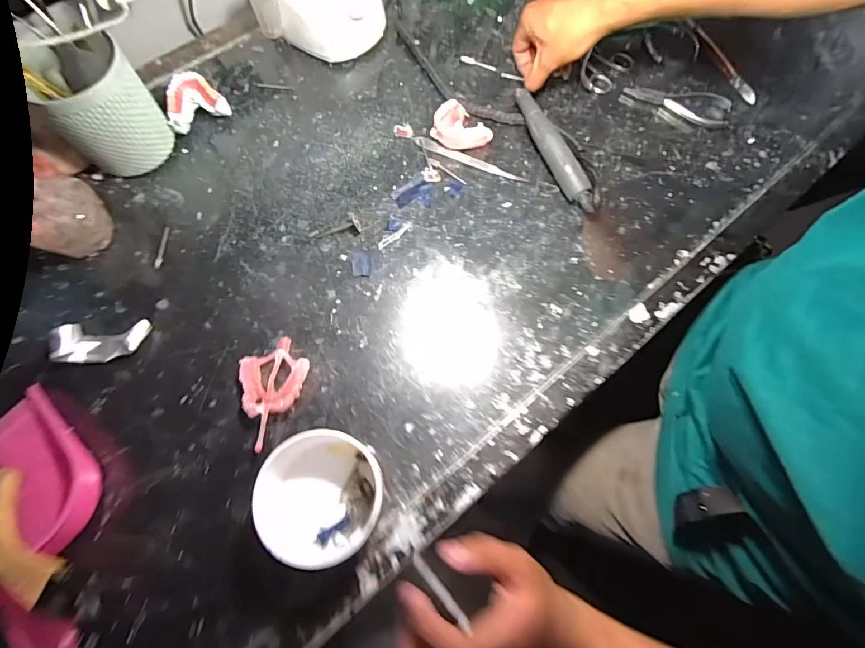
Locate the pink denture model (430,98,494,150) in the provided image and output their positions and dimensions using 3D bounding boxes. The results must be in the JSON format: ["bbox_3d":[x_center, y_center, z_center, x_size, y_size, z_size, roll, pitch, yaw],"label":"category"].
[{"bbox_3d":[0.029,-0.224,0.489,0.055,0.023,0.061,-32,75,-12],"label":"pink denture model"}]

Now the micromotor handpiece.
[{"bbox_3d":[0.136,-0.193,0.478,0.030,0.032,0.160,-16,72,-7],"label":"micromotor handpiece"}]

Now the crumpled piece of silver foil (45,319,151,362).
[{"bbox_3d":[-0.304,0.016,0.395,0.074,0.022,0.034,-7,70,-19],"label":"crumpled piece of silver foil"}]

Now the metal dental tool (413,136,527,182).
[{"bbox_3d":[0.042,-0.188,0.486,0.136,0.007,0.013,23,72,6],"label":"metal dental tool"}]

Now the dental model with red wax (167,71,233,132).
[{"bbox_3d":[-0.272,-0.251,0.486,0.064,0.036,0.054,-33,75,-12],"label":"dental model with red wax"}]

